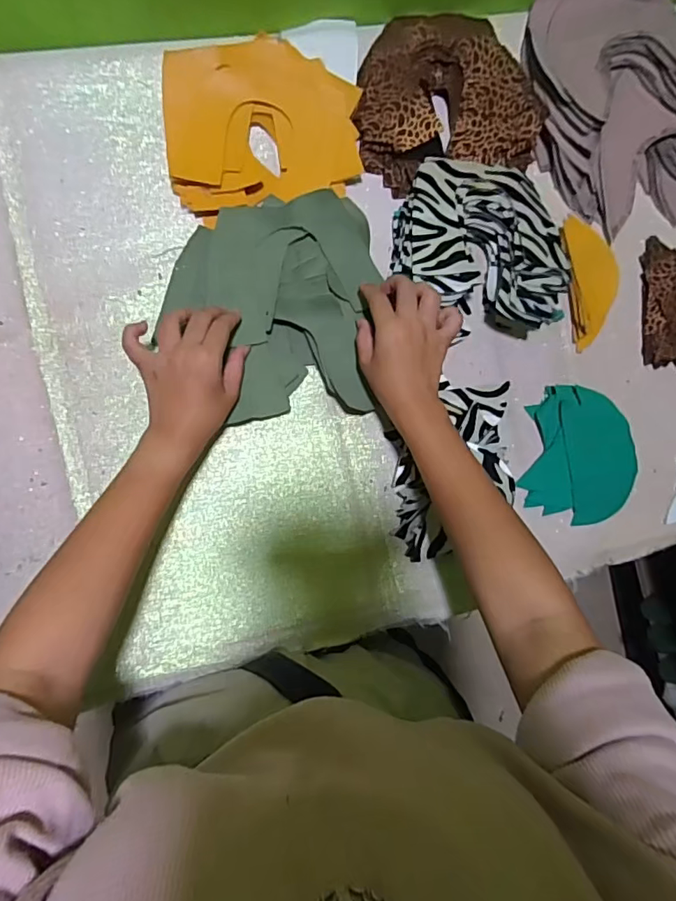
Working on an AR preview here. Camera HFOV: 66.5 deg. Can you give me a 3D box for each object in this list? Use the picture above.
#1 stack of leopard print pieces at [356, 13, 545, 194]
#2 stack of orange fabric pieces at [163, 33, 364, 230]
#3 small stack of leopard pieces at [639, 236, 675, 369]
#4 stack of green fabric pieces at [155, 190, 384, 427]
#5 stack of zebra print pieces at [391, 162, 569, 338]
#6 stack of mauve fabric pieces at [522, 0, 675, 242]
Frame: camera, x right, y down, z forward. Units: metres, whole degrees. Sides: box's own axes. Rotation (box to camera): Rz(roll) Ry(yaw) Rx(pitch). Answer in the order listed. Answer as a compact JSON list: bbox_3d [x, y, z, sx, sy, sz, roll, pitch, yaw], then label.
[{"bbox_3d":[0.111,-0.368,0.542,0.191,0.033,0.160,-16,89,-9],"label":"stack of leopard print pieces"},{"bbox_3d":[-0.072,-0.314,0.508,0.186,0.035,0.161,-9,88,-9],"label":"stack of orange fabric pieces"},{"bbox_3d":[0.383,-0.165,0.575,0.080,0.013,0.140,0,86,-9],"label":"small stack of leopard pieces"},{"bbox_3d":[-0.058,-0.133,0.489,0.209,0.049,0.200,-2,87,-9],"label":"stack of green fabric pieces"},{"bbox_3d":[0.152,-0.198,0.520,0.192,0.056,0.179,18,84,-7],"label":"stack of zebra print pieces"},{"bbox_3d":[0.312,-0.386,0.551,0.198,0.065,0.271,-17,89,-9],"label":"stack of mauve fabric pieces"}]

